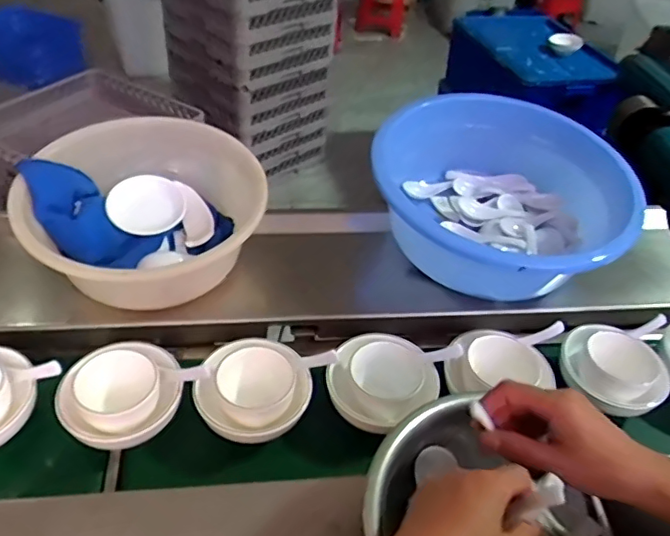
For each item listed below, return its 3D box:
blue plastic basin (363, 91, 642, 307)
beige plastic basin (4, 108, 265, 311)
[{"bbox_3d":[0.215,-0.082,0.730,0.312,0.130,0.304,7,41,-6],"label":"blue plastic basin"},{"bbox_3d":[-0.222,-0.056,0.670,0.257,0.124,0.246,7,41,-6],"label":"beige plastic basin"}]

